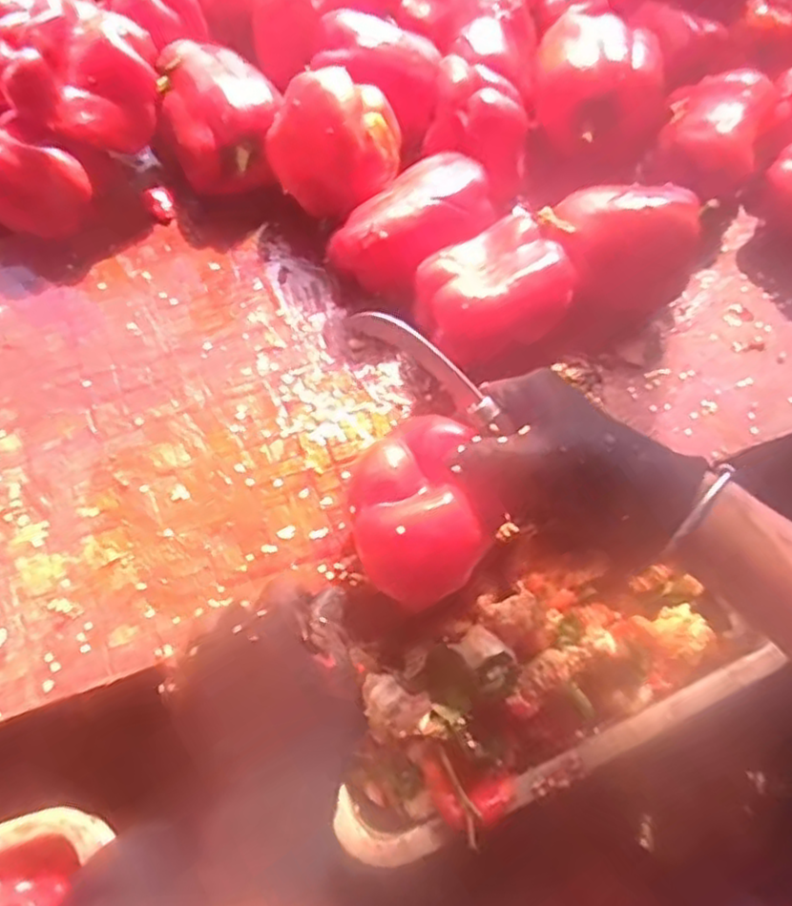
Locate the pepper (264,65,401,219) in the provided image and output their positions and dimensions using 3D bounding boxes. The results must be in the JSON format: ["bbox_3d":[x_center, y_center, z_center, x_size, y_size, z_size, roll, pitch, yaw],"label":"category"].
[{"bbox_3d":[-0.046,-0.236,0.527,0.099,0.070,0.088,-8,65,-3],"label":"pepper"}]

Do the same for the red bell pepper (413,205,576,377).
[{"bbox_3d":[0.069,-0.107,0.504,0.105,0.083,0.085,-33,69,-14],"label":"red bell pepper"}]

